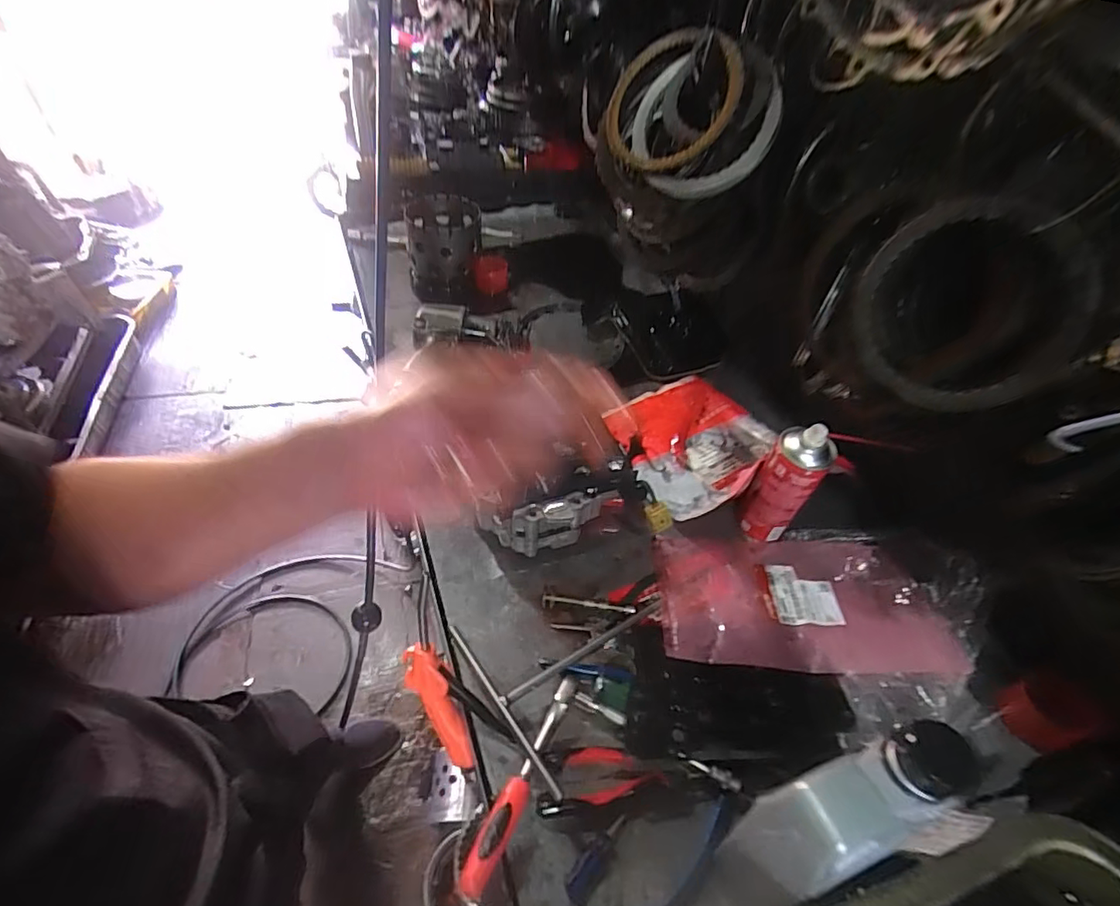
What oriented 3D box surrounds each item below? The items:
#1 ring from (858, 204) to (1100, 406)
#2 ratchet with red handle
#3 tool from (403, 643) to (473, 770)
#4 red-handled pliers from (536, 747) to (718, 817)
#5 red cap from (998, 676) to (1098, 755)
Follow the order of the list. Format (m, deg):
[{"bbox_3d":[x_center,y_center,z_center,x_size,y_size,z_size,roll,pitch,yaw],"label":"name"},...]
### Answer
[{"bbox_3d":[0.343,-0.125,0.479,0.023,0.169,0.174,-4,17,-38],"label":"ring"},{"bbox_3d":[-0.030,0.282,0.486,0.023,0.027,0.191,20,36,16],"label":"ratchet with red handle"},{"bbox_3d":[-0.116,0.245,0.527,0.035,0.141,0.024,-24,19,-22],"label":"tool"},{"bbox_3d":[0.061,0.291,0.502,0.161,0.027,0.049,-2,48,-6],"label":"red-handled pliers"},{"bbox_3d":[0.502,0.270,0.570,0.058,0.041,0.063,2,48,-3],"label":"red cap"}]

